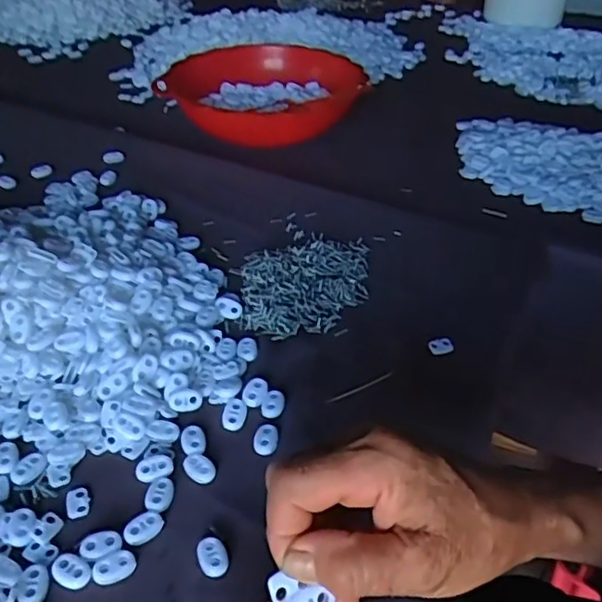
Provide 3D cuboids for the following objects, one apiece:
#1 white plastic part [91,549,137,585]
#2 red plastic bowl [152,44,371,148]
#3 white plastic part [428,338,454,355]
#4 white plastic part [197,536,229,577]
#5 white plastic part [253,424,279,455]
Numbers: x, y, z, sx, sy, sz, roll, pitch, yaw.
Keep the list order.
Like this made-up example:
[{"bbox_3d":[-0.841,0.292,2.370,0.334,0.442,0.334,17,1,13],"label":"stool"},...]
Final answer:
[{"bbox_3d":[-0.100,0.143,0.341,0.023,0.004,0.014,-19,42,-22],"label":"white plastic part"},{"bbox_3d":[-0.052,-0.247,0.774,0.211,0.064,0.198,0,38,0],"label":"red plastic bowl"},{"bbox_3d":[0.107,0.035,0.484,0.017,0.007,0.012,-9,39,-11],"label":"white plastic part"},{"bbox_3d":[-0.048,0.140,0.348,0.015,0.006,0.023,-17,41,-20],"label":"white plastic part"},{"bbox_3d":[-0.022,0.087,0.407,0.016,0.004,0.022,2,38,3],"label":"white plastic part"}]

